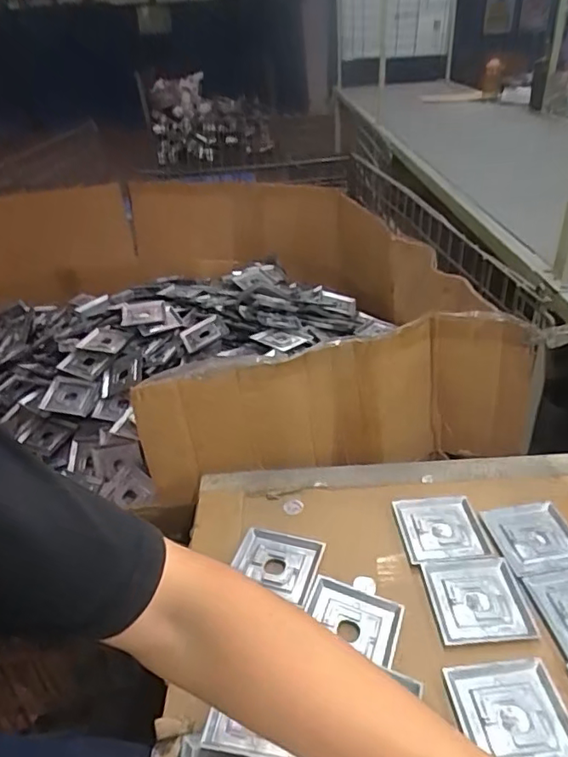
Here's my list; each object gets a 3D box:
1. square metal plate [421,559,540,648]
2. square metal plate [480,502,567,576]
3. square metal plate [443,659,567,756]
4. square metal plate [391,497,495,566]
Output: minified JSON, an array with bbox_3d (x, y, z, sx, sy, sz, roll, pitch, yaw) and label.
[{"bbox_3d":[0.194,0.220,0.551,0.089,0.004,0.091,-5,33,0],"label":"square metal plate"},{"bbox_3d":[0.278,0.175,0.610,0.088,0.006,0.083,-8,33,-4],"label":"square metal plate"},{"bbox_3d":[0.190,0.281,0.457,0.088,0.006,0.087,-6,33,-2],"label":"square metal plate"},{"bbox_3d":[0.179,0.170,0.629,0.087,0.005,0.089,-7,33,-4],"label":"square metal plate"}]

